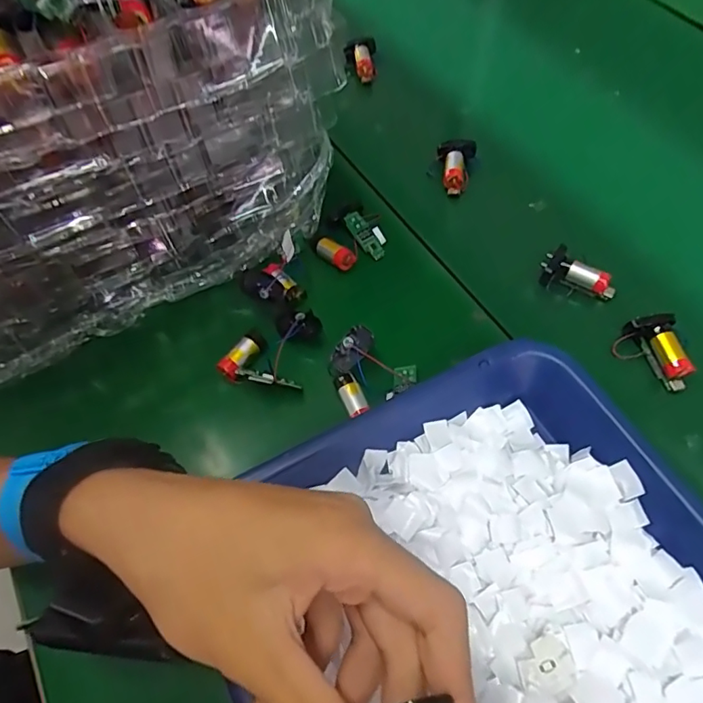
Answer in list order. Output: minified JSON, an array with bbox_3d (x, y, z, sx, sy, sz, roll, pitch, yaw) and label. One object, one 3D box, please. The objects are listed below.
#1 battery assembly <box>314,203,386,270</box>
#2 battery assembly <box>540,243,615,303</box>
[{"bbox_3d":[0.000,-0.090,0.401,0.056,0.018,0.047,-29,64,-17],"label":"battery assembly"},{"bbox_3d":[0.169,-0.055,0.386,0.052,0.030,0.025,18,60,10],"label":"battery assembly"}]

